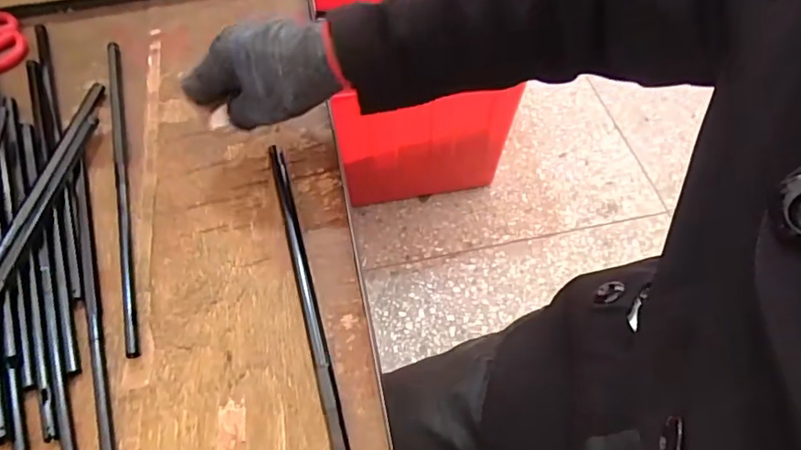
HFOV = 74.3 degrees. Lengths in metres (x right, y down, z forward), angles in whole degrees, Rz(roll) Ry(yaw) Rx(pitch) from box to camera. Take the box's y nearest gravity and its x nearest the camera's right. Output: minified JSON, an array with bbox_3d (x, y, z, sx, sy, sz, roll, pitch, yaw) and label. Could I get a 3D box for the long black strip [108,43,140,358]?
[{"bbox_3d":[-0.236,-0.044,0.445,0.011,0.010,0.332,-15,57,-10],"label":"long black strip"}]

